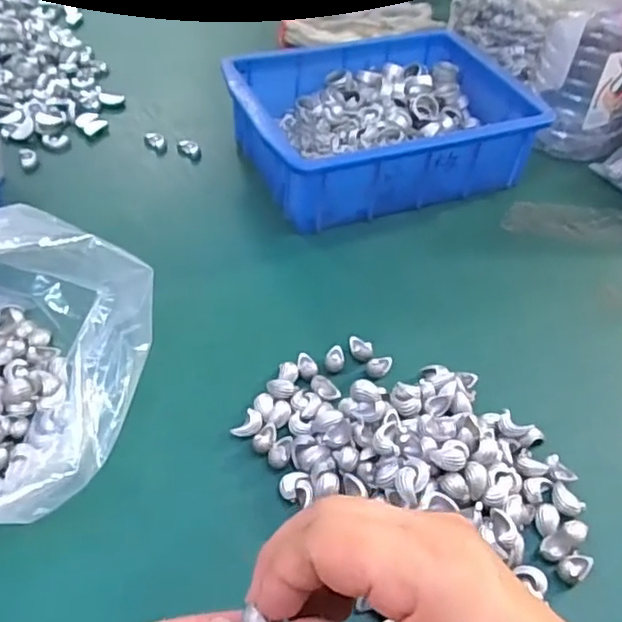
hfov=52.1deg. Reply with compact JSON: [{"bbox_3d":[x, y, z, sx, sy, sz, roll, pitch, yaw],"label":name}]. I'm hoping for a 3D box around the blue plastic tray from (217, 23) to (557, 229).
[{"bbox_3d":[0.057,-0.167,0.563,0.232,0.071,0.170,-13,51,-18],"label":"blue plastic tray"}]

